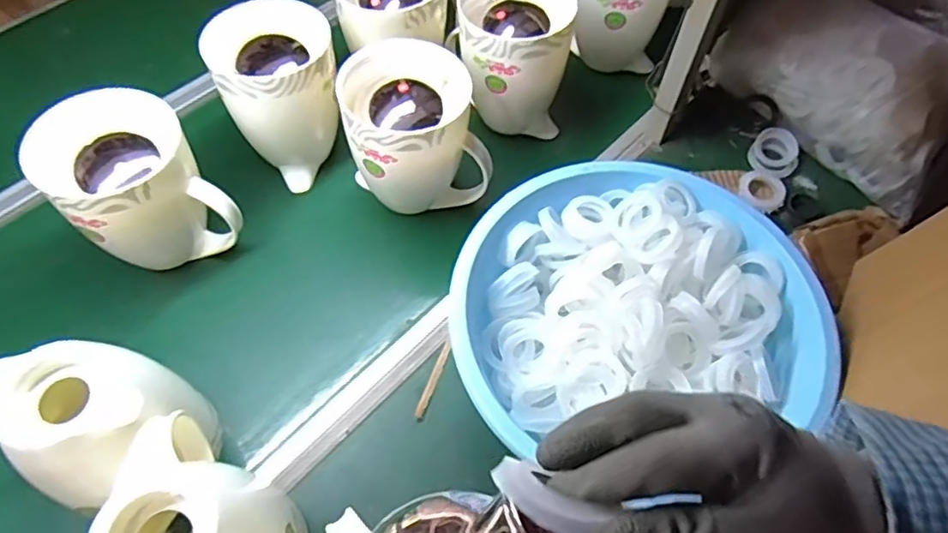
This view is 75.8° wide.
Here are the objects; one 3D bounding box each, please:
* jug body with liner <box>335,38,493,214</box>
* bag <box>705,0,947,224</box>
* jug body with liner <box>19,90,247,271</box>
[{"bbox_3d":[-0.076,-0.161,0.764,0.160,0.171,0.145,-14,60,-10],"label":"jug body with liner"},{"bbox_3d":[0.548,-0.276,0.870,0.212,0.145,0.337,-36,65,-21],"label":"bag"},{"bbox_3d":[-0.378,-0.081,0.697,0.144,0.193,0.132,-37,66,-21],"label":"jug body with liner"}]

